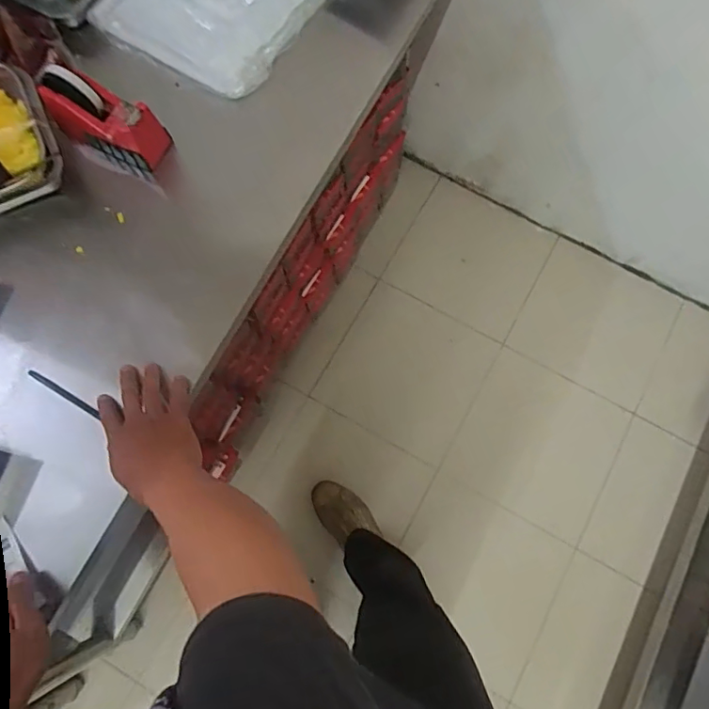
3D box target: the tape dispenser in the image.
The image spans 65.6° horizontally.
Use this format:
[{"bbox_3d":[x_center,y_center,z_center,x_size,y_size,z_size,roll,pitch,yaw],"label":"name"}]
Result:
[{"bbox_3d":[-0.351,-0.328,0.772,0.164,0.116,0.061,24,75,6],"label":"tape dispenser"}]

